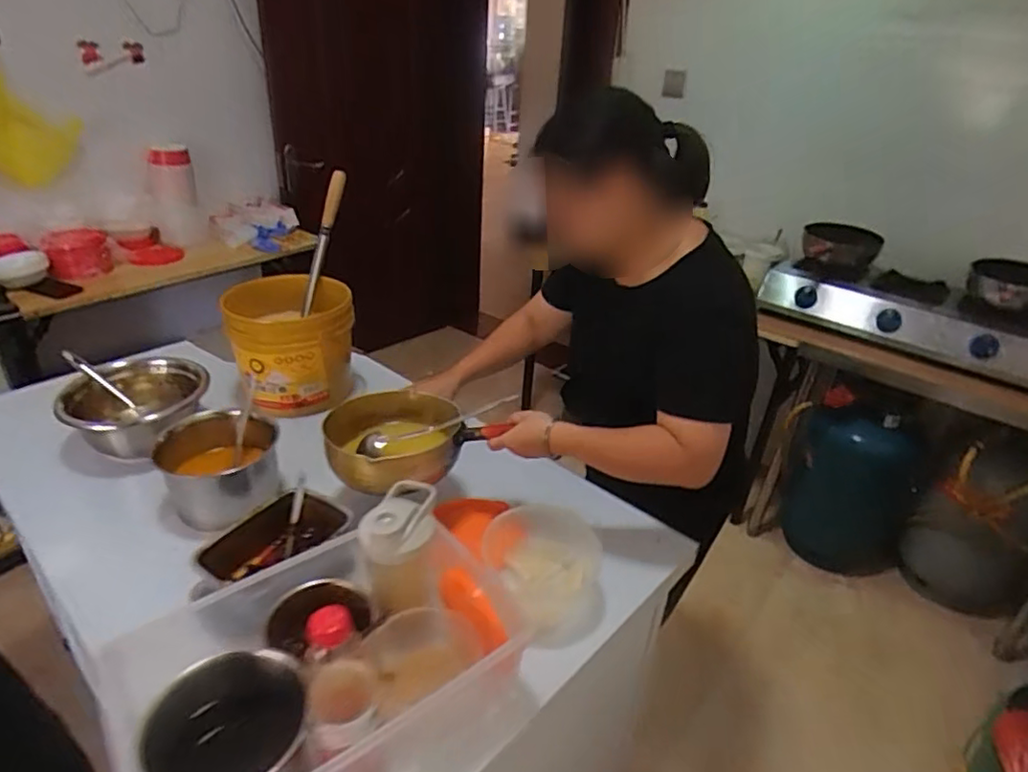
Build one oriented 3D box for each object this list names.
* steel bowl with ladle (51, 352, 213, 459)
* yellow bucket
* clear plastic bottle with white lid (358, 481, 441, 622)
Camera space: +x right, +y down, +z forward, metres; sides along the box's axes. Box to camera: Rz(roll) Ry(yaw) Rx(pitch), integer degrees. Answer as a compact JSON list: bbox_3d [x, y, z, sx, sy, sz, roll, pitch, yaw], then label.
[{"bbox_3d":[-0.638,0.039,1.077,0.207,0.121,0.221,3,30,-2],"label":"steel bowl with ladle"},{"bbox_3d":[-0.421,-0.078,1.201,0.224,0.199,0.218,-6,32,-16],"label":"yellow bucket"},{"bbox_3d":[-0.140,0.210,0.756,0.105,0.160,0.118,-2,31,-10],"label":"clear plastic bottle with white lid"}]

